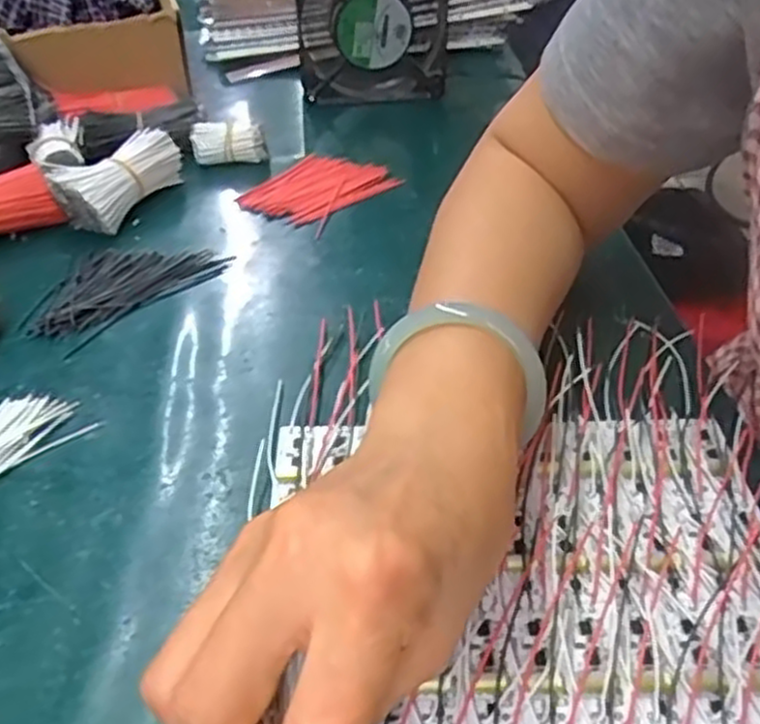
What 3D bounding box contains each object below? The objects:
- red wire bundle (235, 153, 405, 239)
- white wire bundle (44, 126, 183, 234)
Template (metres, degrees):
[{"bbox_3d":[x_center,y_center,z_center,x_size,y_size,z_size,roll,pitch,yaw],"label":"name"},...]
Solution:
[{"bbox_3d":[-0.041,-0.120,0.532,0.072,0.007,0.097,25,45,28],"label":"red wire bundle"},{"bbox_3d":[-0.171,-0.120,0.506,0.038,0.040,0.079,17,41,20],"label":"white wire bundle"}]

